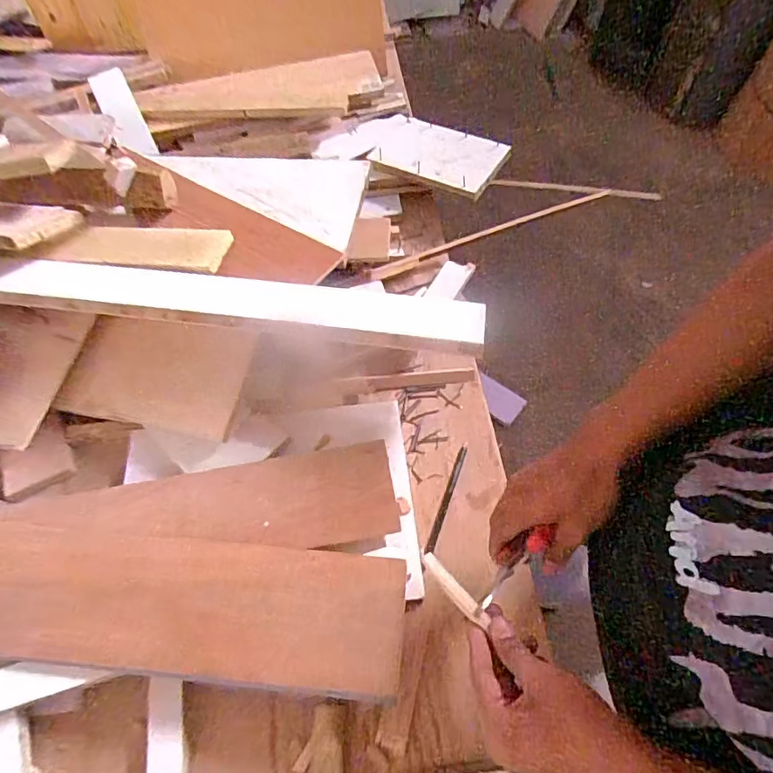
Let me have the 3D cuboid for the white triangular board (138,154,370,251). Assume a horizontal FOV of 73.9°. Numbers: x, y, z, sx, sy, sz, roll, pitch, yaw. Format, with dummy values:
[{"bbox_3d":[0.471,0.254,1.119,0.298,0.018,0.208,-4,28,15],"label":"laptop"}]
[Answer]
[{"bbox_3d":[-0.210,-0.293,0.781,0.342,0.020,0.206,4,59,4],"label":"white triangular board"}]

